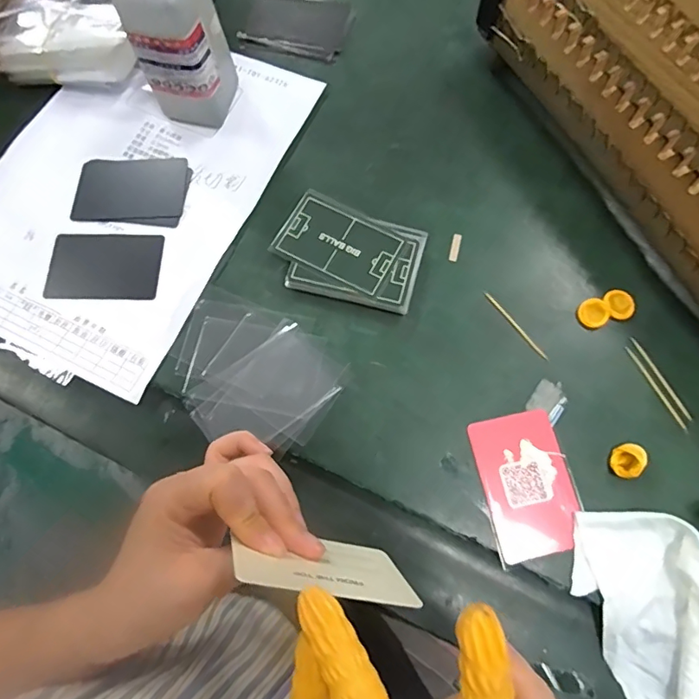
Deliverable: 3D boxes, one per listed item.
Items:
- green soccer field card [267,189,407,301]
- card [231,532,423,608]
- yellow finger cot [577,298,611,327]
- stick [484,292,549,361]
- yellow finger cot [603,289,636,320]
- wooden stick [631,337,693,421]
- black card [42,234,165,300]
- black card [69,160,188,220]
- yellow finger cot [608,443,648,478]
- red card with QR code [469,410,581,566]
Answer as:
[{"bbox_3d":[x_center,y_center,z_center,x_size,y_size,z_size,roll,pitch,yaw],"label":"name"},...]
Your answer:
[{"bbox_3d":[-0.007,-0.076,0.350,0.085,0.004,0.054,28,80,9],"label":"green soccer field card"},{"bbox_3d":[-0.012,0.100,0.223,0.082,0.045,0.005,15,93,-22],"label":"card"},{"bbox_3d":[0.169,-0.026,0.336,0.019,0.005,0.020,41,79,12],"label":"yellow finger cot"},{"bbox_3d":[0.115,-0.016,0.336,0.004,0.004,0.061,-37,76,-9],"label":"stick"},{"bbox_3d":[0.188,-0.032,0.338,0.019,0.004,0.022,-17,73,-3],"label":"yellow finger cot"},{"bbox_3d":[0.205,0.018,0.320,0.004,0.005,0.061,-23,74,-5],"label":"wooden stick"},{"bbox_3d":[-0.185,-0.063,0.369,0.084,0.004,0.054,1,73,2],"label":"black card"},{"bbox_3d":[-0.173,-0.128,0.384,0.087,0.004,0.053,-2,73,1],"label":"black card"},{"bbox_3d":[0.174,0.069,0.303,0.018,0.013,0.020,-12,73,-2],"label":"yellow finger cot"},{"bbox_3d":[0.113,0.086,0.311,0.054,0.004,0.086,-12,73,-1],"label":"red card with QR code"}]

